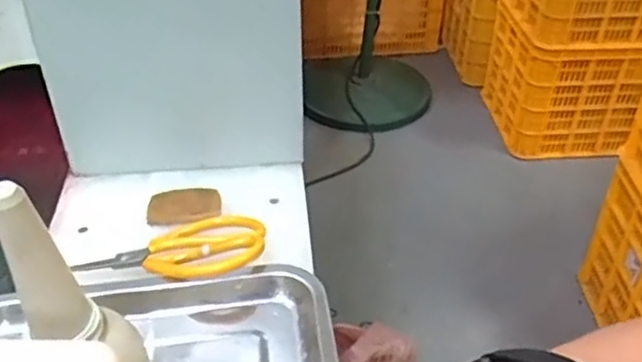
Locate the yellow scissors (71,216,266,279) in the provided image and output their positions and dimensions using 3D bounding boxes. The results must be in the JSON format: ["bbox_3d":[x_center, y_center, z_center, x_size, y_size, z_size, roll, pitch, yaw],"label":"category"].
[{"bbox_3d":[-0.127,0.060,0.580,0.157,0.022,0.077,-7,37,-8],"label":"yellow scissors"}]

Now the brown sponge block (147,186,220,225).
[{"bbox_3d":[-0.132,0.024,0.645,0.068,0.014,0.045,-5,37,-6],"label":"brown sponge block"}]

